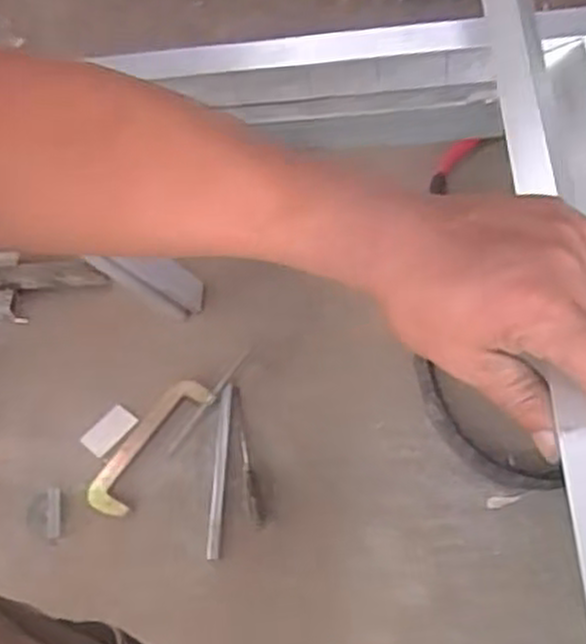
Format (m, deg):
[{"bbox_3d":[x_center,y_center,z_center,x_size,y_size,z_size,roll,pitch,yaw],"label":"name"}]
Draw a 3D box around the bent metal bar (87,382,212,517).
[{"bbox_3d":[-0.291,0.244,1.618,0.100,0.034,0.313,24,63,24],"label":"bent metal bar"}]

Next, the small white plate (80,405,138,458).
[{"bbox_3d":[-0.377,0.224,1.649,0.070,0.010,0.108,35,67,23],"label":"small white plate"}]

